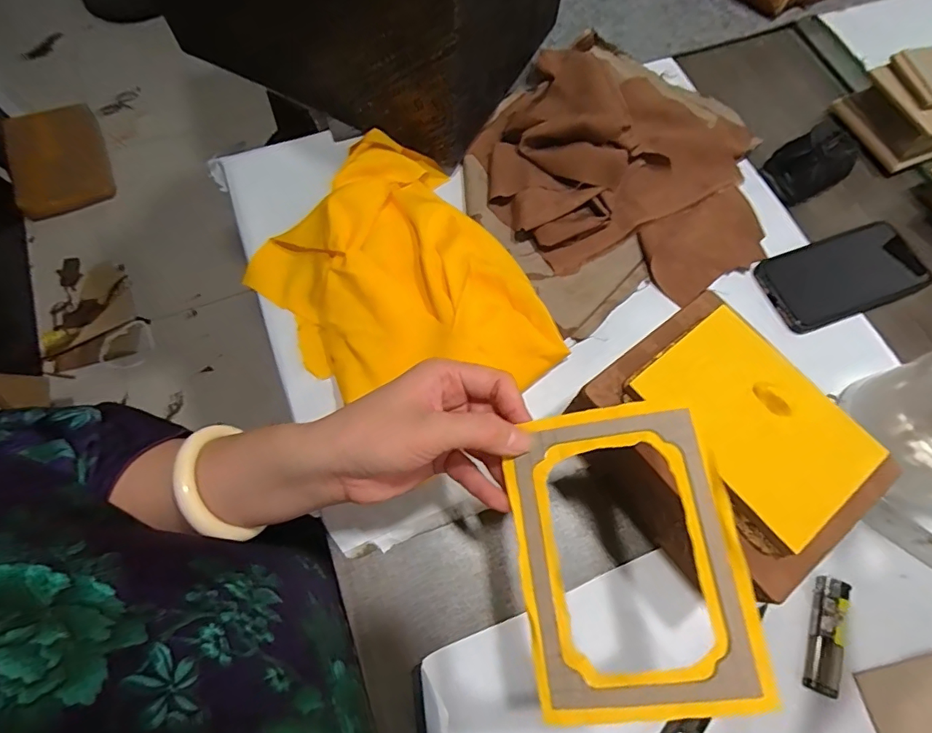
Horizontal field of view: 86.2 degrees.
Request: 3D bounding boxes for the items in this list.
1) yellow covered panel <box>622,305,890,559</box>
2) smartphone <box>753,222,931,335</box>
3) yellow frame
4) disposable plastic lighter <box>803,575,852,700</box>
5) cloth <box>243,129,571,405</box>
[{"bbox_3d":[0.189,0.037,0.333,0.105,0.017,0.139,-37,74,-15],"label":"yellow covered panel"},{"bbox_3d":[0.374,-0.092,0.491,0.159,0.008,0.082,-20,70,-9],"label":"smartphone"},{"bbox_3d":[0.084,0.097,0.260,0.110,0.006,0.148,-10,73,8],"label":"yellow frame"},{"bbox_3d":[0.273,0.201,0.374,0.024,0.008,0.082,22,69,7],"label":"disposable plastic lighter"},{"bbox_3d":[-0.069,-0.079,0.452,0.213,0.053,0.282,-29,72,-12],"label":"cloth"}]

